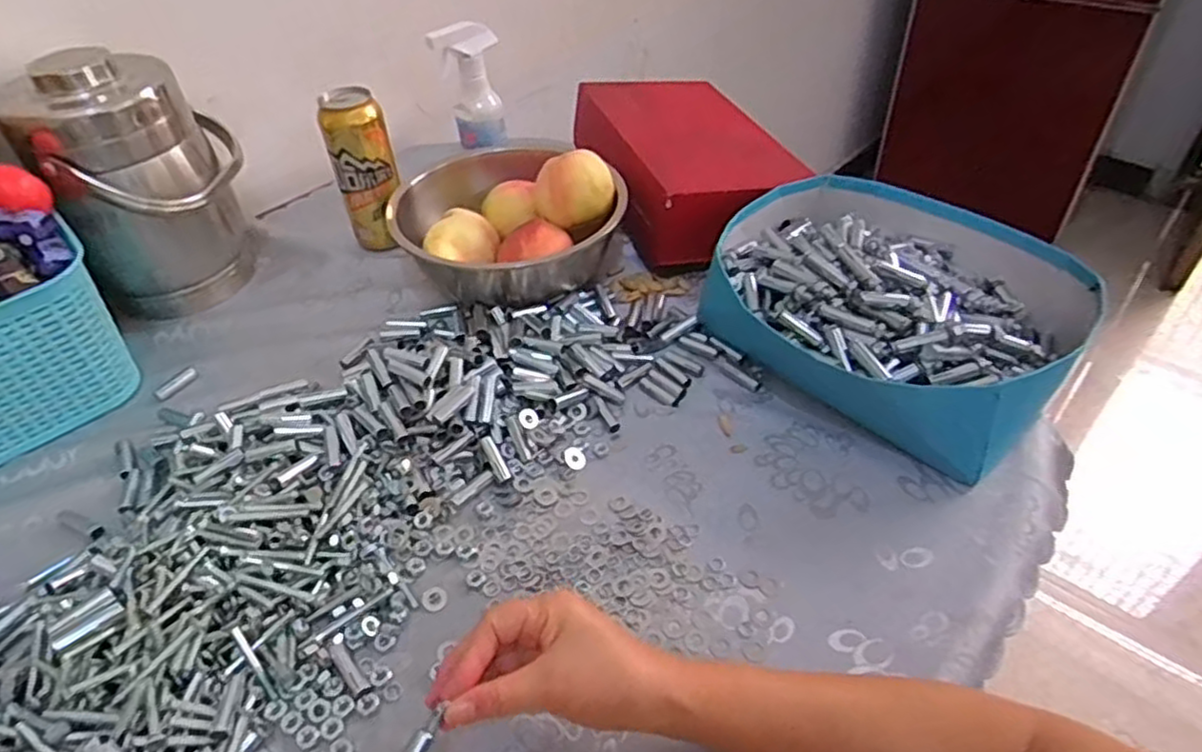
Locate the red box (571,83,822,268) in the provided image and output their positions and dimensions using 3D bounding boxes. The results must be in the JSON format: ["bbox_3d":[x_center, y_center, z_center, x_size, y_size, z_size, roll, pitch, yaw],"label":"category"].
[{"bbox_3d":[0.103,-0.247,0.811,0.187,0.084,0.331,-15,45,-12],"label":"red box"}]

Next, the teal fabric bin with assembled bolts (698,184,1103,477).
[{"bbox_3d":[0.249,-0.064,0.629,0.283,0.109,0.255,29,52,29],"label":"teal fabric bin with assembled bolts"}]

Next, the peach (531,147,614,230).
[{"bbox_3d":[-0.028,-0.196,0.720,0.071,0.059,0.071,-16,45,-13],"label":"peach"}]

